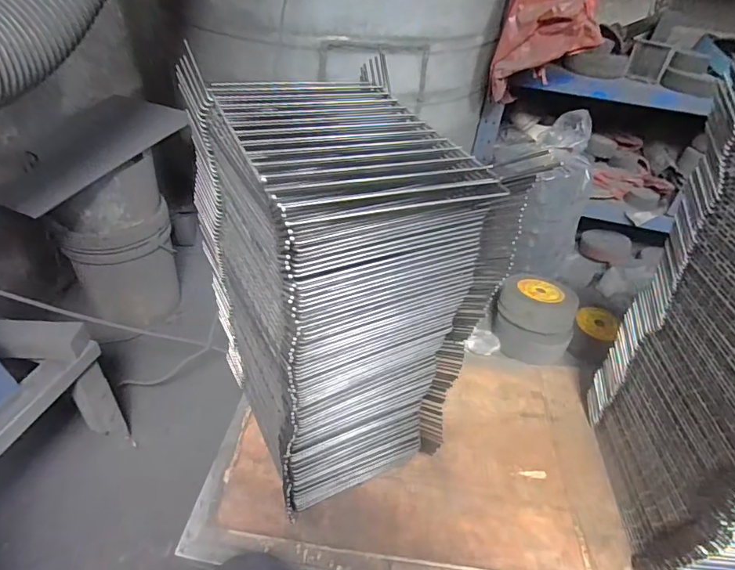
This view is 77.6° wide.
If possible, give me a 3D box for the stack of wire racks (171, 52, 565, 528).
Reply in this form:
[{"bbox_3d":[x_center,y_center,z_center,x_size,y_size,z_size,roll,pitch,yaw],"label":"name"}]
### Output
[{"bbox_3d":[-0.045,0.032,0.557,0.214,0.450,0.281,-16,44,-25],"label":"stack of wire racks"}]

